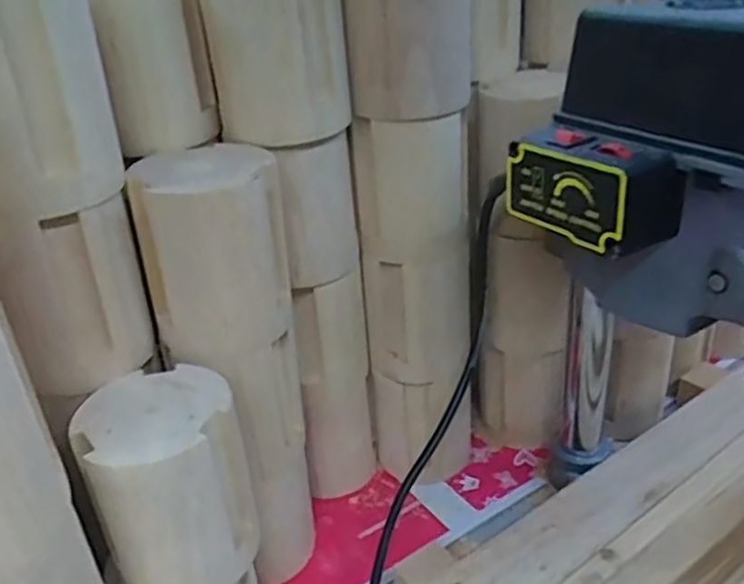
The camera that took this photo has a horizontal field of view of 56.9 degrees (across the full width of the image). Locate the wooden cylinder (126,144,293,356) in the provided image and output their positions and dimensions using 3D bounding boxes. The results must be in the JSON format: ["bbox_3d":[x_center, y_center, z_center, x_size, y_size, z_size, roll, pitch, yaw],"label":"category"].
[{"bbox_3d":[-0.087,-0.026,0.387,0.076,0.101,0.072,-9,30,-8],"label":"wooden cylinder"}]

